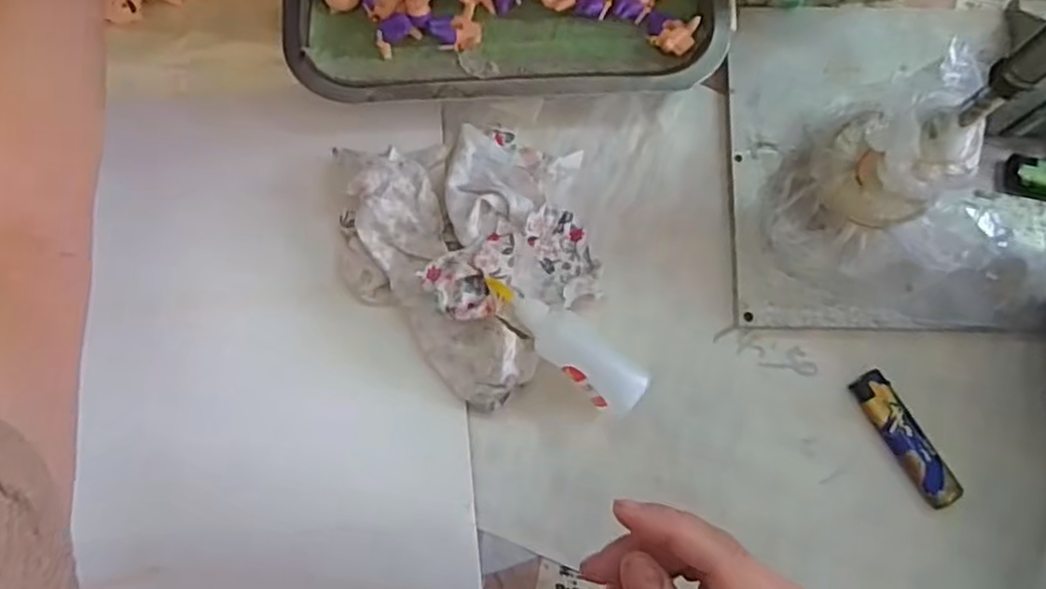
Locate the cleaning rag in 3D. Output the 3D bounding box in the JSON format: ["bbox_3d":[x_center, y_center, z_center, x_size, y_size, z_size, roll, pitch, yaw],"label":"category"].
[{"bbox_3d":[-0.030,-0.035,0.425,0.156,0.034,0.135,44,82,7],"label":"cleaning rag"}]

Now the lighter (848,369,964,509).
[{"bbox_3d":[0.215,0.081,0.409,0.020,0.010,0.080,-30,81,-6],"label":"lighter"}]

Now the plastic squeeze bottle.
[{"bbox_3d":[0.023,0.025,0.409,0.103,0.038,0.034,40,81,7],"label":"plastic squeeze bottle"}]

